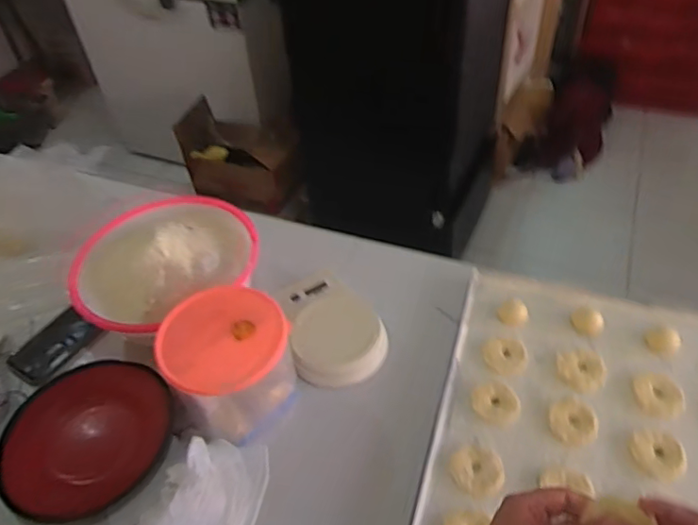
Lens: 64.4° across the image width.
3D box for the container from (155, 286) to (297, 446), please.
[{"bbox_3d":[-0.143,0.126,0.682,0.140,0.142,0.128,-3,46,3],"label":"container"}]

